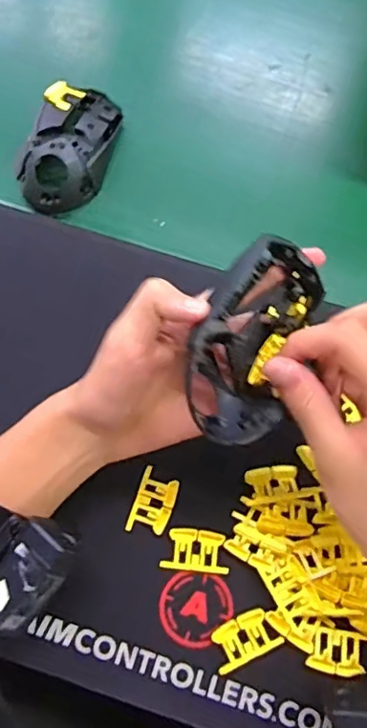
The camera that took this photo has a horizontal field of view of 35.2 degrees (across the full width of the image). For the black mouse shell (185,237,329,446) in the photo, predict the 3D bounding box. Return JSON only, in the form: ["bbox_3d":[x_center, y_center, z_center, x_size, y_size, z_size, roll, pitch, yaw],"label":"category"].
[{"bbox_3d":[0.038,-0.013,0.316,0.056,0.053,0.107,21,72,7],"label":"black mouse shell"}]

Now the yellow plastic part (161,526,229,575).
[{"bbox_3d":[0.008,0.123,0.382,0.041,0.005,0.026,7,71,0],"label":"yellow plastic part"}]

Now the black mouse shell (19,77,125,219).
[{"bbox_3d":[-0.091,-0.178,0.467,0.061,0.034,0.115,17,72,3],"label":"black mouse shell"}]

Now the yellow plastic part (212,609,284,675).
[{"bbox_3d":[0.039,0.175,0.369,0.041,0.008,0.026,-24,74,-10],"label":"yellow plastic part"}]

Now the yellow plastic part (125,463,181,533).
[{"bbox_3d":[-0.020,0.094,0.389,0.027,0.004,0.042,20,72,5],"label":"yellow plastic part"}]

